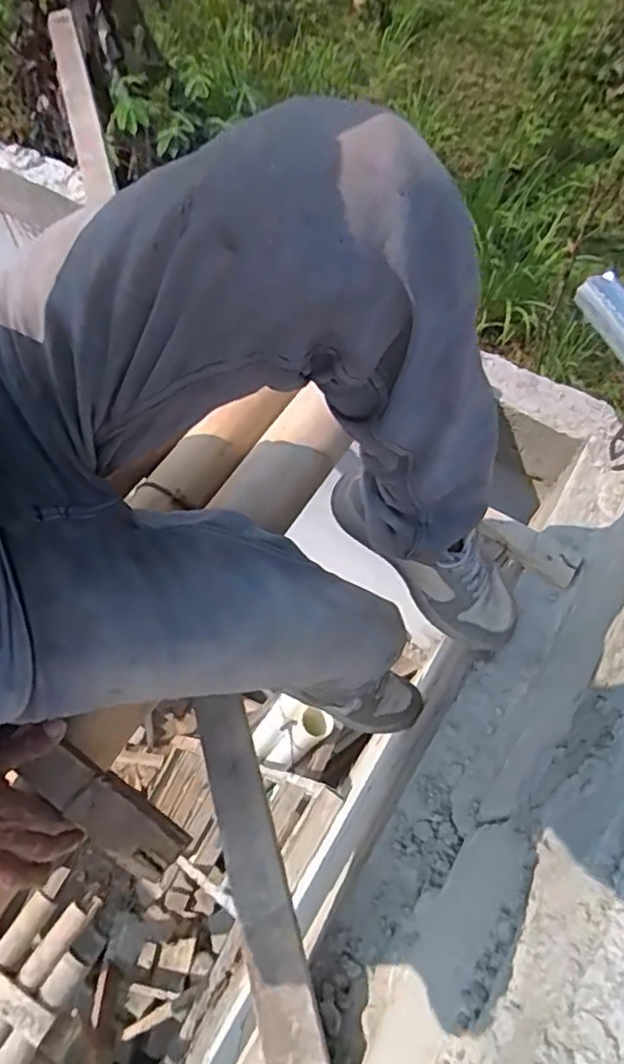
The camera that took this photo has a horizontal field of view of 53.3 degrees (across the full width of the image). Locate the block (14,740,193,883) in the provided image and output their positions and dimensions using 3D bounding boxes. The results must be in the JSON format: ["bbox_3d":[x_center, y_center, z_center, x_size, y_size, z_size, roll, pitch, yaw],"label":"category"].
[{"bbox_3d":[-0.173,0.231,0.518,0.142,0.013,0.047,33,66,8],"label":"block"}]

